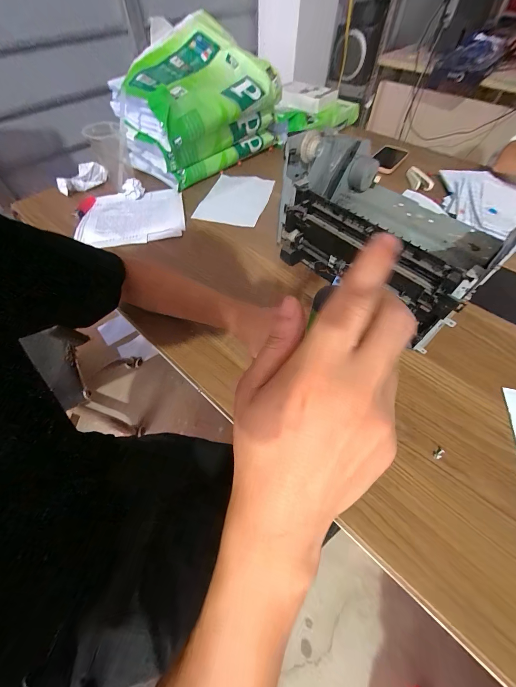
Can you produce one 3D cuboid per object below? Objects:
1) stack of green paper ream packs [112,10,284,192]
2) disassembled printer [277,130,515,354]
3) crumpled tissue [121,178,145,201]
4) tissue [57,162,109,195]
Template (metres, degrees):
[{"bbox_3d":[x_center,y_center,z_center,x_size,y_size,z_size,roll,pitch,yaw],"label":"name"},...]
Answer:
[{"bbox_3d":[-0.142,-0.554,0.616,0.226,0.222,0.324,35,64,20],"label":"stack of green paper ream packs"},{"bbox_3d":[0.208,-0.191,0.418,0.216,0.186,0.308,-39,65,-21],"label":"disassembled printer"},{"bbox_3d":[-0.293,-0.362,0.611,0.045,0.036,0.036,-25,61,-15],"label":"crumpled tissue"},{"bbox_3d":[-0.427,-0.402,0.634,0.116,0.040,0.042,-35,64,-20],"label":"tissue"}]

